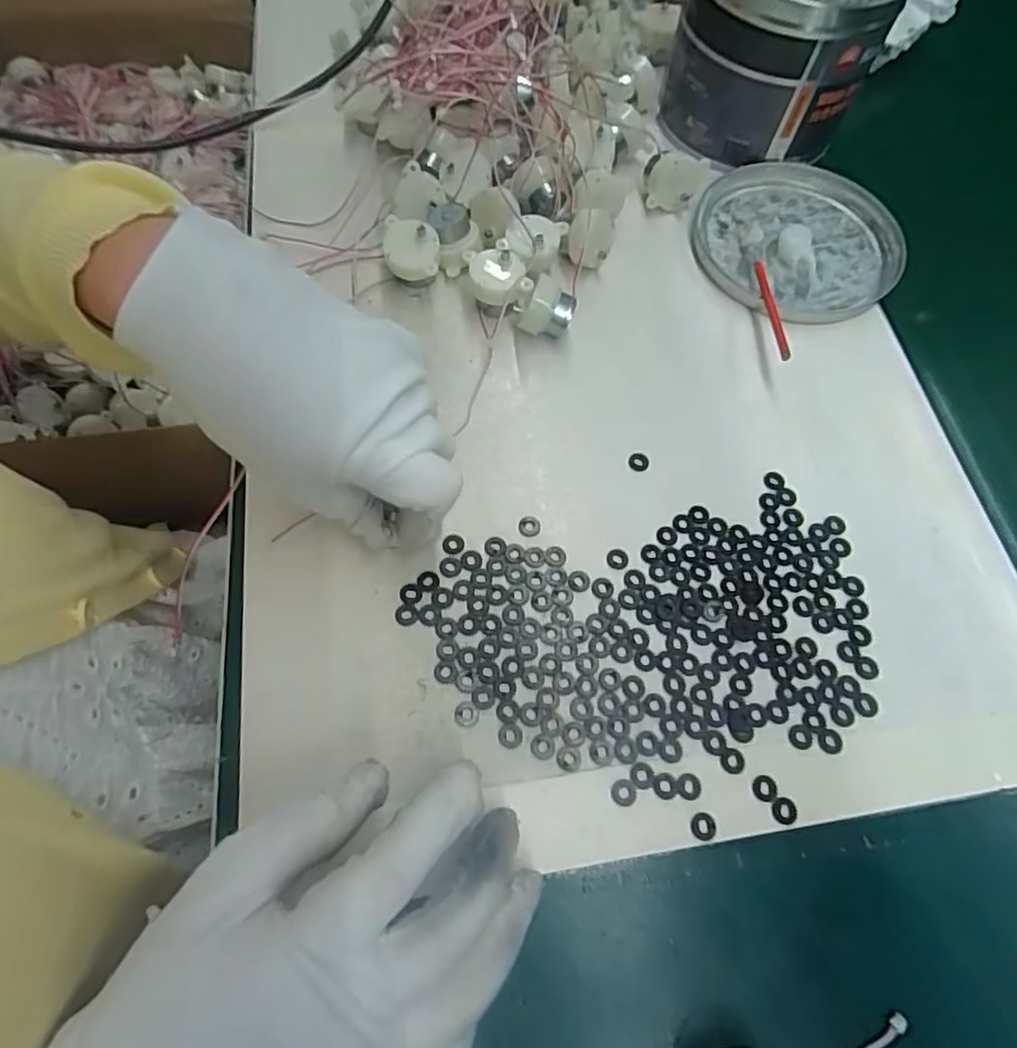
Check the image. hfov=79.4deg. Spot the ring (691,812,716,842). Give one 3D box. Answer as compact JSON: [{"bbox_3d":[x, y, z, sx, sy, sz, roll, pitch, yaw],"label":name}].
[{"bbox_3d":[0.081,0.126,0.254,0.010,0.004,0.011,1,66,-2],"label":"ring"}]

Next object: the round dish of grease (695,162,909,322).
[{"bbox_3d":[0.189,-0.186,0.401,0.135,0.014,0.125,1,66,-2],"label":"round dish of grease"}]

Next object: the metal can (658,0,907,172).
[{"bbox_3d":[0.177,-0.322,0.410,0.120,0.099,0.132,19,66,6],"label":"metal can"}]

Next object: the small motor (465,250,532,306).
[{"bbox_3d":[-0.007,-0.137,0.356,0.031,0.029,0.032,-17,68,-10],"label":"small motor"}]

